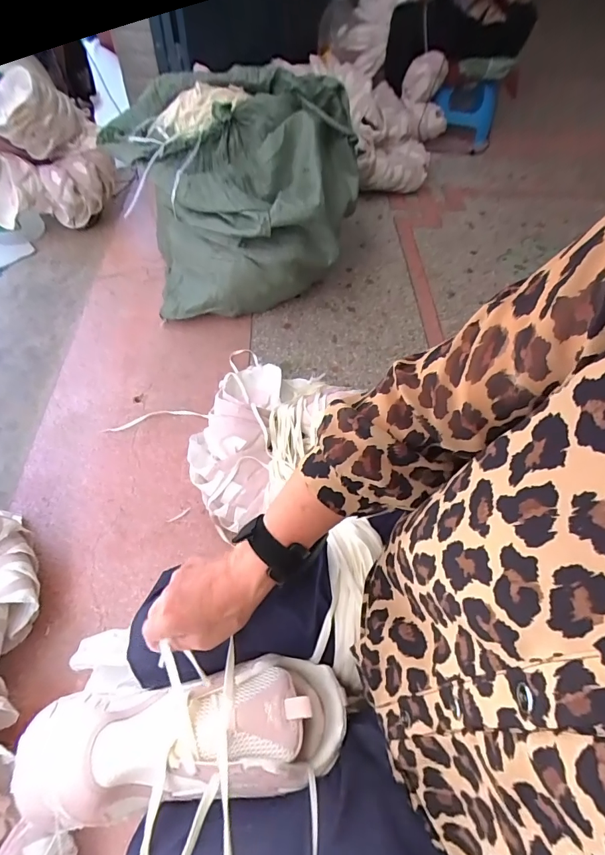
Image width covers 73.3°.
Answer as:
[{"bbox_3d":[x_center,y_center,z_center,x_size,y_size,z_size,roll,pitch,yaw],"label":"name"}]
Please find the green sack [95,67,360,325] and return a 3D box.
[{"bbox_3d":[-0.161,-0.641,1.132,0.626,0.426,0.472,-4,60,-6],"label":"green sack"}]

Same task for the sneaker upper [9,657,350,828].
[{"bbox_3d":[-0.119,0.282,0.371,0.314,0.085,0.096,-9,57,0],"label":"sneaker upper"}]

